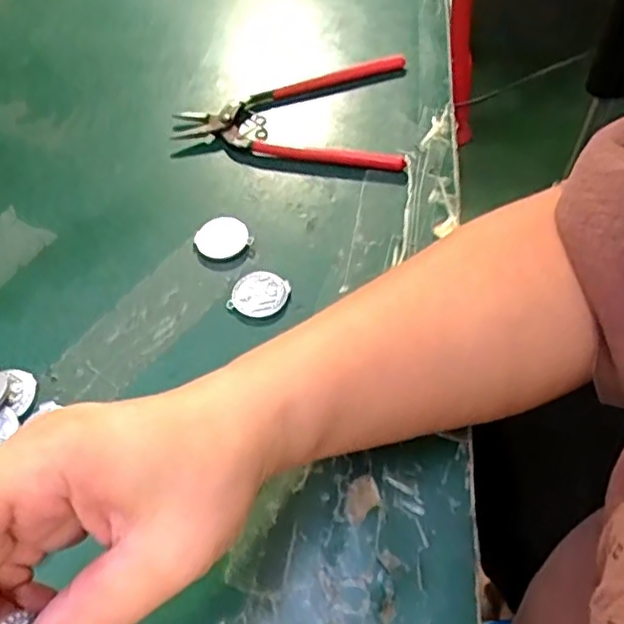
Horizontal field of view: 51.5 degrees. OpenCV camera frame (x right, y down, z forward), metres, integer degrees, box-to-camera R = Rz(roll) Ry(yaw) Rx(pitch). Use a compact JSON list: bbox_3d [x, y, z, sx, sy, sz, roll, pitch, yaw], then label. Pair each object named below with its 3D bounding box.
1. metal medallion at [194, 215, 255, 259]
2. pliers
[{"bbox_3d":[-0.051,-0.043,0.373,0.031,0.005,0.028,-21,56,-12],"label":"metal medallion"},{"bbox_3d":[-0.014,-0.136,0.437,0.150,0.013,0.104,0,54,3],"label":"pliers"}]

